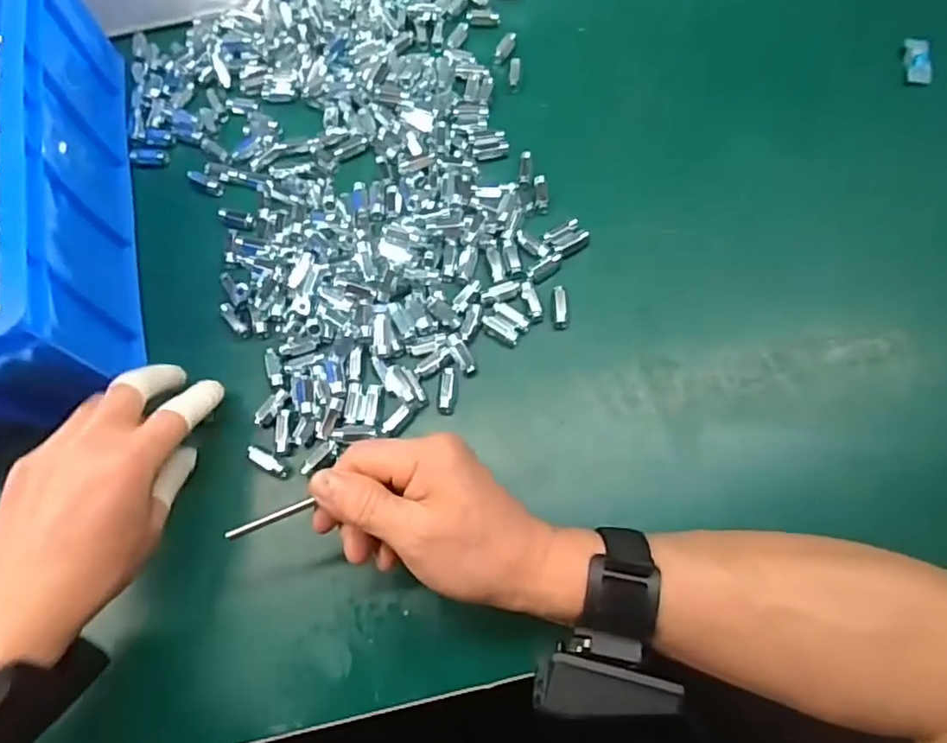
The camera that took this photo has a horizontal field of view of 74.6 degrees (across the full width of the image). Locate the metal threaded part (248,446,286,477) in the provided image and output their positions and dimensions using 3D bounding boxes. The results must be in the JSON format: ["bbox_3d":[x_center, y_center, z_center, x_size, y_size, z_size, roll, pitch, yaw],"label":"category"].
[{"bbox_3d":[-0.132,0.058,0.396,0.030,0.004,0.008,28,73,13],"label":"metal threaded part"}]

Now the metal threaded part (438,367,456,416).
[{"bbox_3d":[-0.017,0.011,0.405,0.011,0.007,0.030,2,69,4],"label":"metal threaded part"}]

